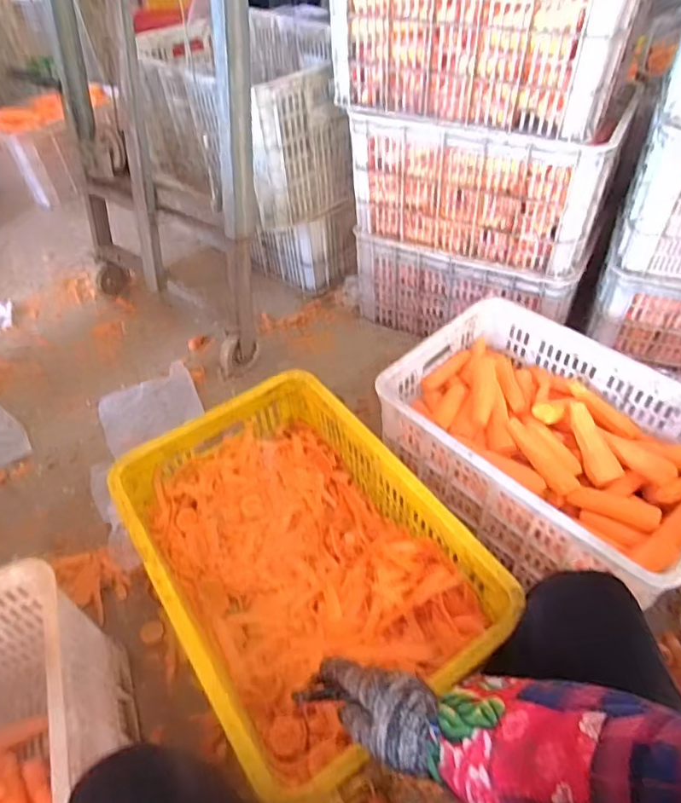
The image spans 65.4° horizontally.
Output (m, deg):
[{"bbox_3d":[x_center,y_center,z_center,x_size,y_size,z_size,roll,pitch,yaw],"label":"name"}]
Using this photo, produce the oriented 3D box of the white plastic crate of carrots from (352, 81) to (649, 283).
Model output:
[{"bbox_3d":[0.336,-0.531,1.183,0.510,0.281,0.362,20,52,22],"label":"white plastic crate of carrots"}]

